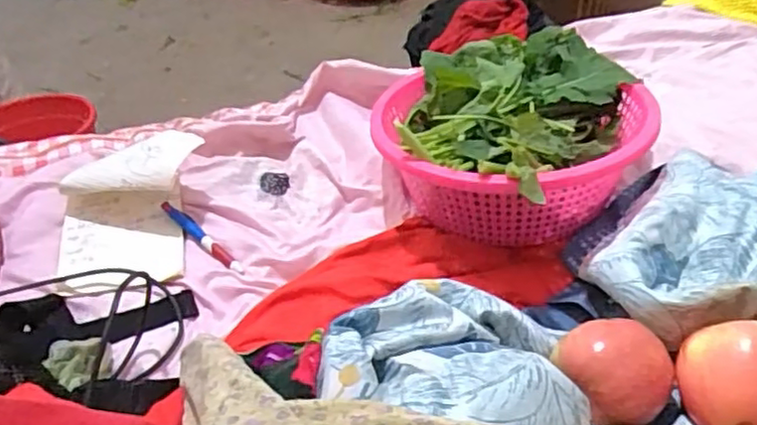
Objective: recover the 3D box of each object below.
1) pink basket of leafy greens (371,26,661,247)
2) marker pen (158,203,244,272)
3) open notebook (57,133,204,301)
[{"bbox_3d":[0.149,-0.079,0.772,0.302,0.141,0.325,3,42,6],"label":"pink basket of leafy greens"},{"bbox_3d":[-0.199,0.026,0.741,0.015,0.019,0.140,-34,50,-31],"label":"marker pen"},{"bbox_3d":[-0.273,-0.004,0.727,0.163,0.078,0.175,-10,42,-8],"label":"open notebook"}]

